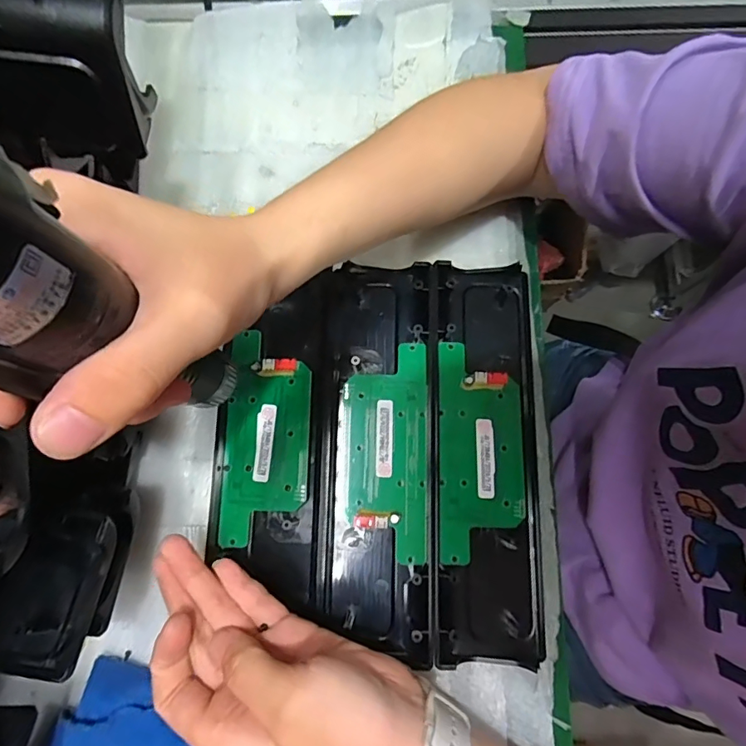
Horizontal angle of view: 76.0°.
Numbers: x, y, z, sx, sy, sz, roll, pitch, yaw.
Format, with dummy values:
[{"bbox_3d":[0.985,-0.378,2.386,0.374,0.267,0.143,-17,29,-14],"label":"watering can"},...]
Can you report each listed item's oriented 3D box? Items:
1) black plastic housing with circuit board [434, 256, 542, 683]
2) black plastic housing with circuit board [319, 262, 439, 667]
[{"bbox_3d":[0.074,0.048,0.302,0.063,0.015,0.244,2,79,1],"label":"black plastic housing with circuit board"},{"bbox_3d":[0.006,0.044,0.302,0.067,0.015,0.239,2,79,1],"label":"black plastic housing with circuit board"}]

